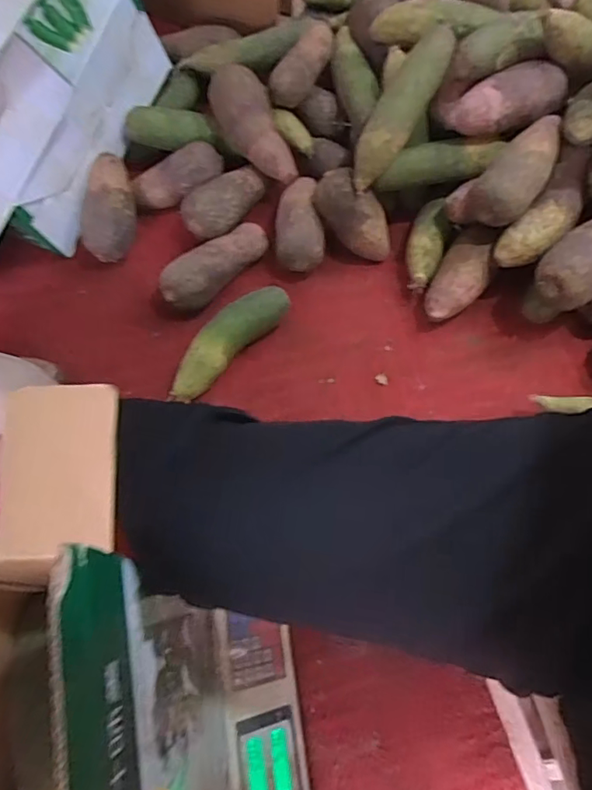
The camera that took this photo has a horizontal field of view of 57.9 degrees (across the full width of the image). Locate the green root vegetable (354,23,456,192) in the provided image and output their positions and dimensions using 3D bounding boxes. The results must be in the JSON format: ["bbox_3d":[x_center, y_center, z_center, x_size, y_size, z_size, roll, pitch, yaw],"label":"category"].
[{"bbox_3d":[0.135,-0.366,0.679,0.053,0.042,0.218,31,92,11],"label":"green root vegetable"}]

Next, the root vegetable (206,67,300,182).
[{"bbox_3d":[-0.057,-0.386,0.771,0.075,0.055,0.176,-33,86,-11],"label":"root vegetable"}]

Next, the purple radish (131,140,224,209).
[{"bbox_3d":[-0.175,-0.320,0.786,0.140,0.045,0.057,-25,70,12],"label":"purple radish"}]

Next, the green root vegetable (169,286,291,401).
[{"bbox_3d":[-0.092,-0.073,0.703,0.058,0.050,0.202,43,75,15],"label":"green root vegetable"}]

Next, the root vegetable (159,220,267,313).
[{"bbox_3d":[-0.112,-0.180,0.746,0.064,0.062,0.167,42,75,14],"label":"root vegetable"}]

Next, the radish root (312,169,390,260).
[{"bbox_3d":[0.082,-0.246,0.744,0.138,0.069,0.060,44,72,-24],"label":"radish root"}]

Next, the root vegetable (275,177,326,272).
[{"bbox_3d":[0.004,-0.246,0.767,0.067,0.062,0.153,-3,70,-1],"label":"root vegetable"}]

